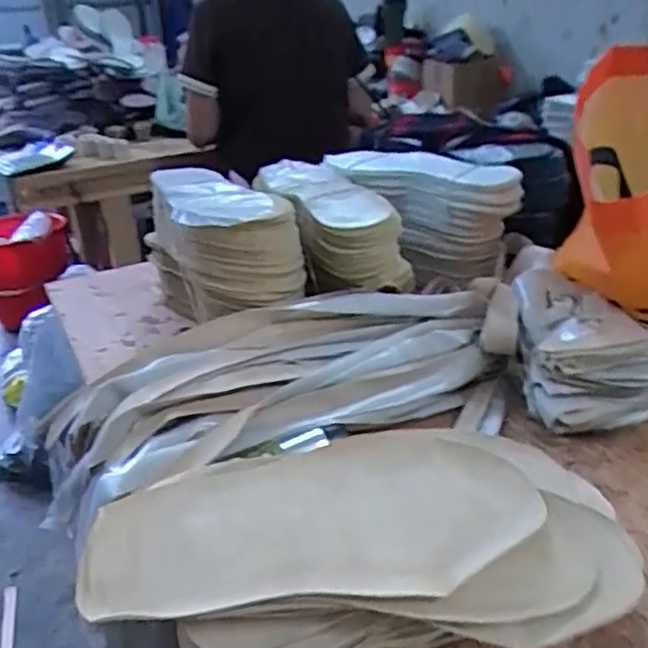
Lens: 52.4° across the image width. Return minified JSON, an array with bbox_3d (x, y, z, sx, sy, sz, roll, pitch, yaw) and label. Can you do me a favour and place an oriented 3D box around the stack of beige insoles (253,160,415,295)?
[{"bbox_3d":[0.006,-0.106,0.734,0.107,0.085,0.233,-13,28,-18],"label":"stack of beige insoles"}]

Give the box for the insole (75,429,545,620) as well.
[{"bbox_3d":[-0.006,0.107,0.357,0.235,0.010,0.099,-9,41,-10],"label":"insole"}]

